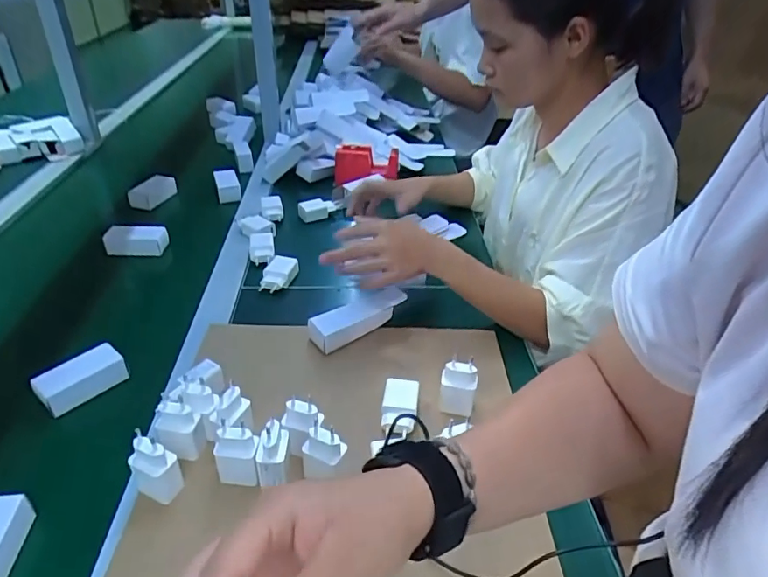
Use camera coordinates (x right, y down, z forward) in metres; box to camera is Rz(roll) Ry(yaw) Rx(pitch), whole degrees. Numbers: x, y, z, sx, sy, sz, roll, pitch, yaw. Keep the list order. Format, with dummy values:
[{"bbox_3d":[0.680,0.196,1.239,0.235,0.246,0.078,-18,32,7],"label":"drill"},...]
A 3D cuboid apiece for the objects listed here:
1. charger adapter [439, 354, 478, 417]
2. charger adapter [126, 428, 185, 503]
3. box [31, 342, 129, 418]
[{"bbox_3d":[0.083,0.112,0.591,0.038,0.074,0.021,4,33,7],"label":"charger adapter"},{"bbox_3d":[-0.215,0.170,0.494,0.038,0.072,0.025,11,34,17],"label":"charger adapter"},{"bbox_3d":[-0.360,0.106,0.626,0.044,0.036,0.092,28,42,36],"label":"box"}]

